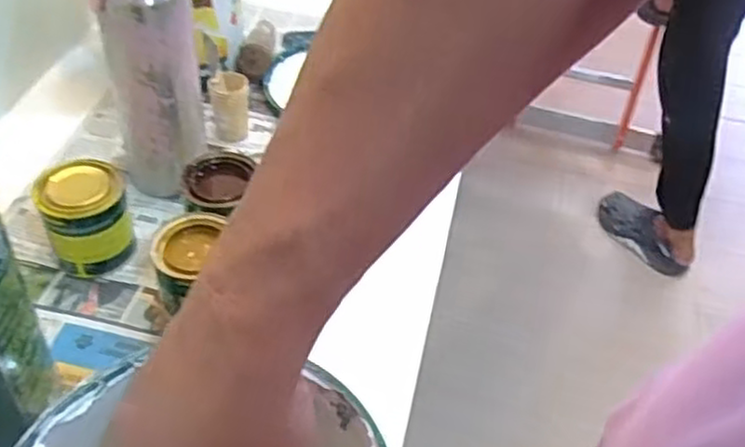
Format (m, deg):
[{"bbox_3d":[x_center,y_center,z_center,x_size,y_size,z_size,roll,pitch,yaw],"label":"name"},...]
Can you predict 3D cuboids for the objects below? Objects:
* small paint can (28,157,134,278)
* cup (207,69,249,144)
[{"bbox_3d":[-0.252,-0.004,0.653,0.069,0.082,0.071,2,45,-2],"label":"small paint can"},{"bbox_3d":[-0.154,-0.125,0.795,0.042,0.067,0.040,2,45,-2],"label":"cup"}]

